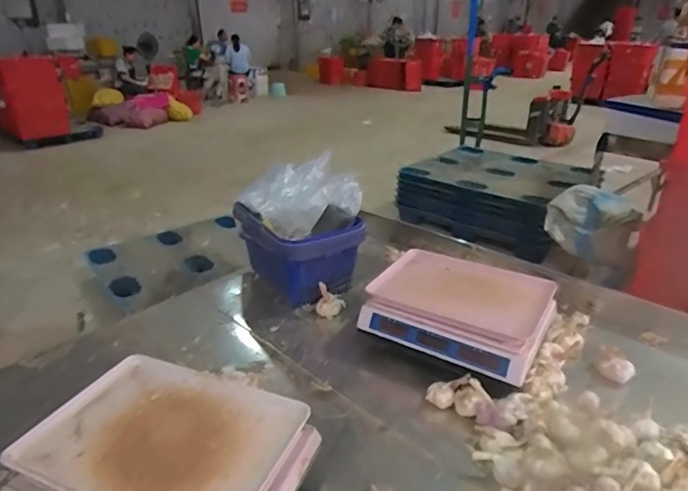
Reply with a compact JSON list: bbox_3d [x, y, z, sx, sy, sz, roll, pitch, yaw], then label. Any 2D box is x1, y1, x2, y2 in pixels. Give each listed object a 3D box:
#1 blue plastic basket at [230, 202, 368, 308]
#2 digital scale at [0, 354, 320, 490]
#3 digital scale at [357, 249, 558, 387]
[{"bbox_3d":[-0.119,0.012,1.224,0.219,0.195,0.274,-17,30,-31],"label":"blue plastic basket"},{"bbox_3d":[-0.250,0.308,0.621,0.338,0.098,0.301,10,27,20],"label":"digital scale"},{"bbox_3d":[0.237,0.124,0.977,0.338,0.089,0.247,16,30,31],"label":"digital scale"}]

